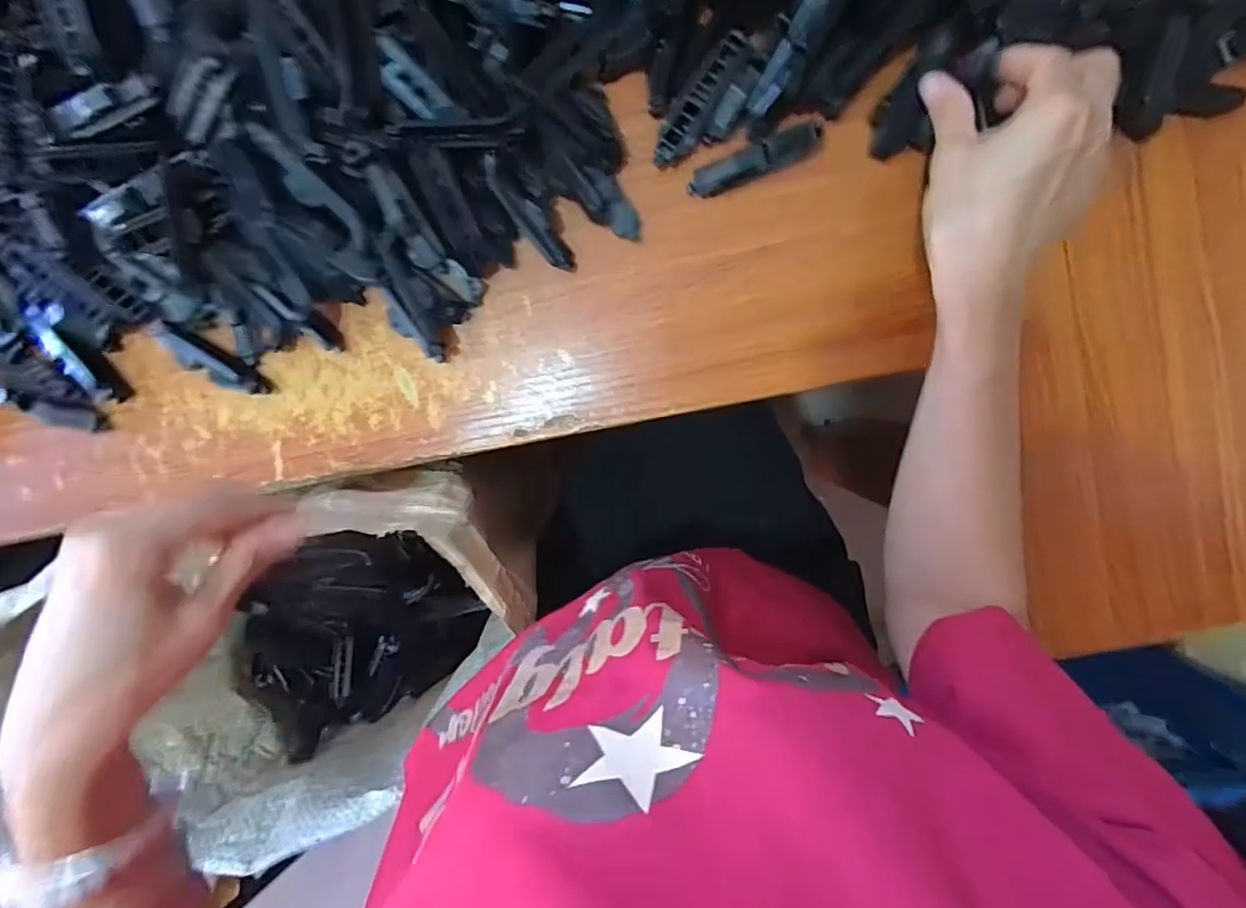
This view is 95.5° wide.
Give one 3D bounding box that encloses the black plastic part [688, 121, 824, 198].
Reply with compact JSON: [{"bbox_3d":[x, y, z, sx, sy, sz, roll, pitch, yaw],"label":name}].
[{"bbox_3d":[0.080,-0.175,0.333,0.082,0.013,0.016,-22,94,5],"label":"black plastic part"}]

